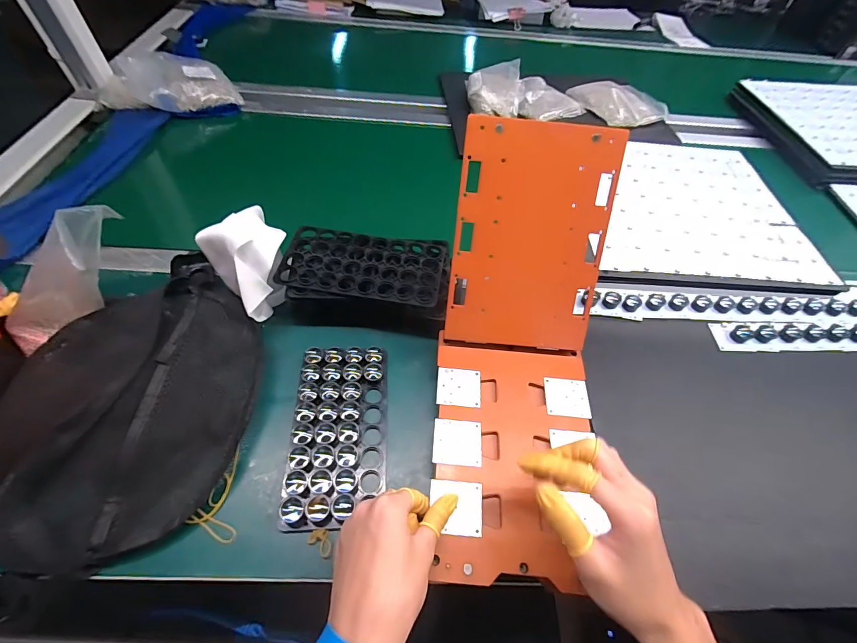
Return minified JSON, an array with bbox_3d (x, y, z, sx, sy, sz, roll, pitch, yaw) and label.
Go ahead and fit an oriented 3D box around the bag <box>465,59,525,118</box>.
[{"bbox_3d":[0.142,-0.497,0.810,0.120,0.051,0.164,11,54,3],"label":"bag"}]

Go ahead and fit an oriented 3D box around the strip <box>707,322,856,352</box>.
[{"bbox_3d":[0.519,0.018,0.508,0.266,0.023,0.041,1,54,-4],"label":"strip"}]

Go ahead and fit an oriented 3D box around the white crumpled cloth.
[{"bbox_3d":[-0.206,-0.060,0.458,0.078,0.120,0.081,-36,65,-26],"label":"white crumpled cloth"}]

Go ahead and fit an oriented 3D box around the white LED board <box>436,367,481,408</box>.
[{"bbox_3d":[0.034,0.072,0.413,0.047,0.004,0.044,6,54,0],"label":"white LED board"}]

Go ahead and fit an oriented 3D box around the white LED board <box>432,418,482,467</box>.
[{"bbox_3d":[0.029,0.121,0.377,0.048,0.005,0.044,5,54,-1],"label":"white LED board"}]

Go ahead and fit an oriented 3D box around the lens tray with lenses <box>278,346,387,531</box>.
[{"bbox_3d":[-0.094,0.113,0.403,0.096,0.022,0.189,0,55,-4],"label":"lens tray with lenses"}]

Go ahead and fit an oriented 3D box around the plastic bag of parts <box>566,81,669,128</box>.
[{"bbox_3d":[0.415,-0.490,0.838,0.161,0.035,0.185,-26,60,-21],"label":"plastic bag of parts"}]

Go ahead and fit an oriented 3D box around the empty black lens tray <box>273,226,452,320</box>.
[{"bbox_3d":[-0.076,-0.067,0.467,0.203,0.015,0.115,8,54,1],"label":"empty black lens tray"}]

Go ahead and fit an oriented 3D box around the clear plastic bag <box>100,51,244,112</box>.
[{"bbox_3d":[-0.526,-0.484,0.759,0.249,0.051,0.184,-18,58,-16],"label":"clear plastic bag"}]

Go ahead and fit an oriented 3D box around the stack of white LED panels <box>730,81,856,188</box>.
[{"bbox_3d":[0.976,-0.425,0.832,0.482,0.049,0.377,-1,55,-5],"label":"stack of white LED panels"}]

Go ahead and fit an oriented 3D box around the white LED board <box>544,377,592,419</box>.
[{"bbox_3d":[0.153,0.083,0.414,0.046,0.005,0.045,6,54,0],"label":"white LED board"}]

